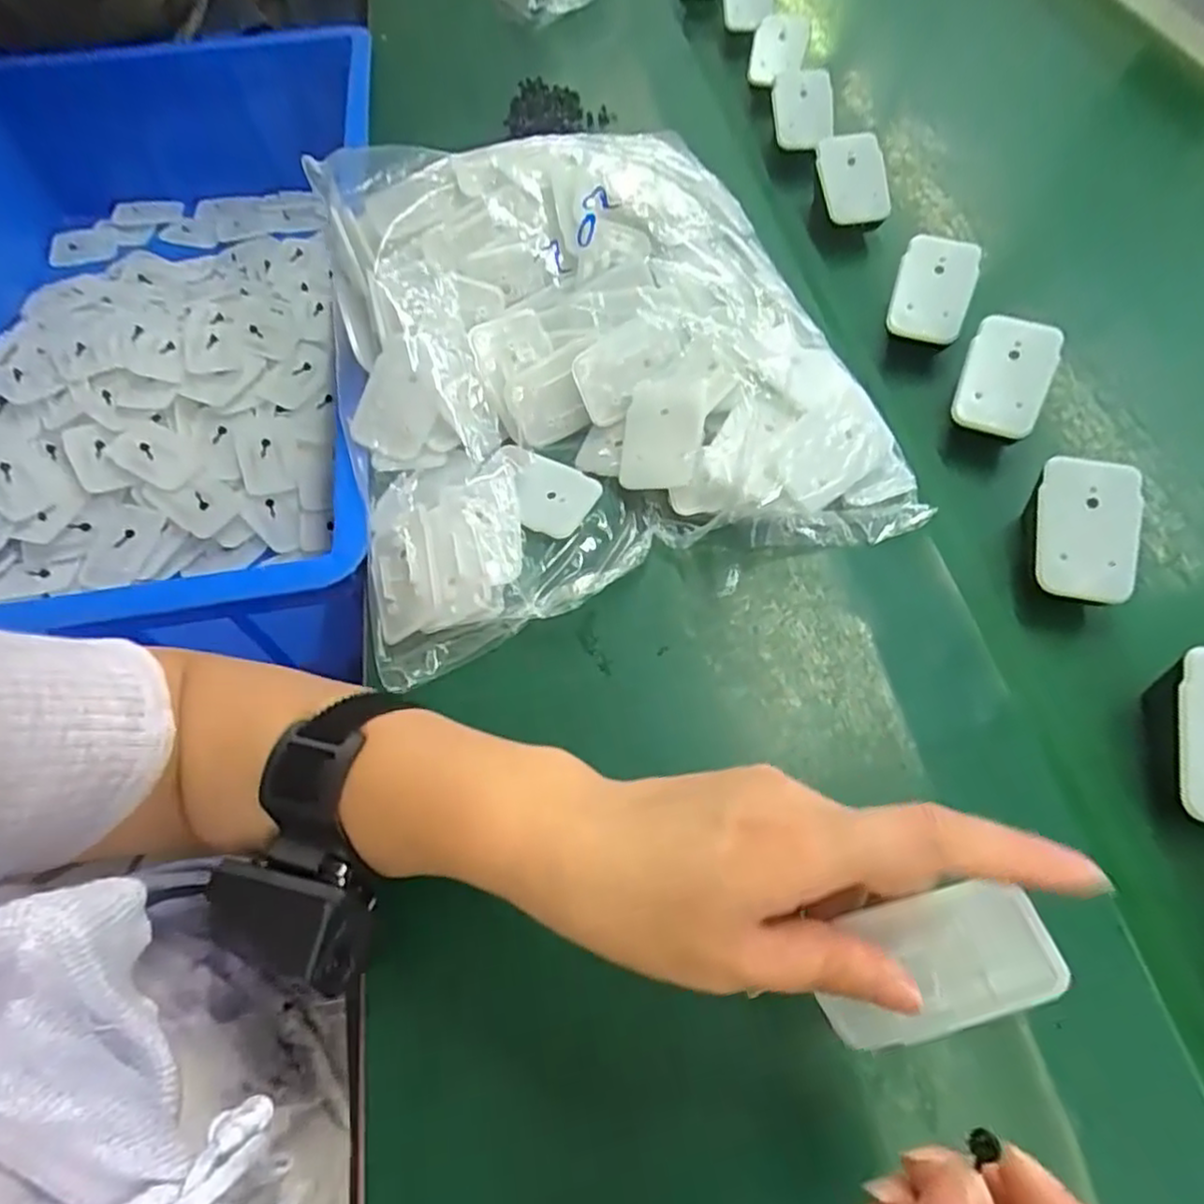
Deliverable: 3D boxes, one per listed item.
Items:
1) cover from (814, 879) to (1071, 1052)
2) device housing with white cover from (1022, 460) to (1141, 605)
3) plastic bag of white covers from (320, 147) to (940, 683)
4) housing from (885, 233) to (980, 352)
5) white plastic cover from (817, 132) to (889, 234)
[{"bbox_3d":[0.097,0.110,0.207,0.068,0.004,0.043,-28,93,22],"label":"cover"},{"bbox_3d":[0.229,-0.033,0.336,0.046,0.021,0.066,7,85,14],"label":"device housing with white cover"},{"bbox_3d":[-0.014,-0.145,0.394,0.282,0.081,0.298,-15,62,-6],"label":"plastic bag of white covers"},{"bbox_3d":[0.197,-0.185,0.414,0.045,0.013,0.064,14,90,4],"label":"housing"},{"bbox_3d":[0.171,-0.287,0.471,0.043,0.013,0.067,-7,88,8],"label":"white plastic cover"}]

